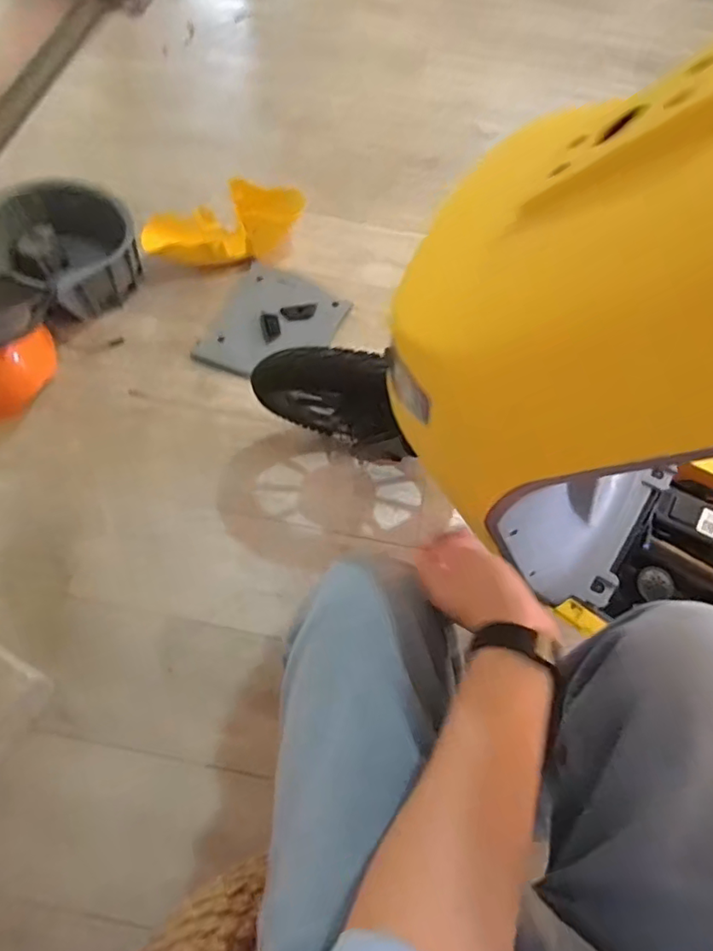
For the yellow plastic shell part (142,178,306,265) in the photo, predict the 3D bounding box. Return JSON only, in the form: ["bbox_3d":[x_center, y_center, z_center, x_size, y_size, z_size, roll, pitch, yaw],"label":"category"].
[{"bbox_3d":[-0.284,-0.540,1.222,0.330,0.104,0.155,0,64,-4],"label":"yellow plastic shell part"}]

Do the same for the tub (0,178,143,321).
[{"bbox_3d":[-0.607,-0.460,1.167,0.298,0.136,0.281,-39,73,-20],"label":"tub"}]

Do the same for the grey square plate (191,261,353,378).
[{"bbox_3d":[-0.168,-0.315,1.180,0.249,0.018,0.276,21,66,10],"label":"grey square plate"}]

